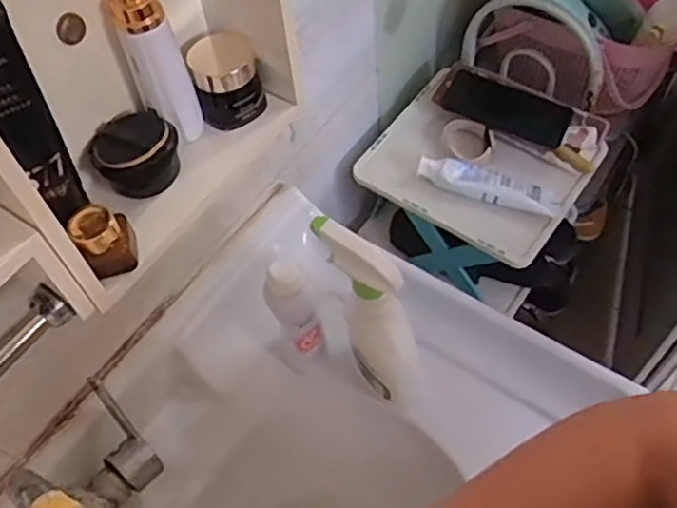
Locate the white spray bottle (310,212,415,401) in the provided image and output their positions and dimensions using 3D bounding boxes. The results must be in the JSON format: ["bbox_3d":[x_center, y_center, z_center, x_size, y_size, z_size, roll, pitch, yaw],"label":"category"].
[{"bbox_3d":[0.032,0.062,0.615,0.046,0.234,0.105,-32,60,-16],"label":"white spray bottle"}]

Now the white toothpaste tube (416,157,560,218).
[{"bbox_3d":[0.191,-0.094,0.830,0.177,0.028,0.055,17,59,14],"label":"white toothpaste tube"}]

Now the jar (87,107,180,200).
[{"bbox_3d":[-0.154,-0.080,0.495,0.059,0.043,0.064,-2,57,3],"label":"jar"}]

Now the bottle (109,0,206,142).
[{"bbox_3d":[-0.129,-0.139,0.474,0.038,0.132,0.031,-19,57,-8],"label":"bottle"}]

